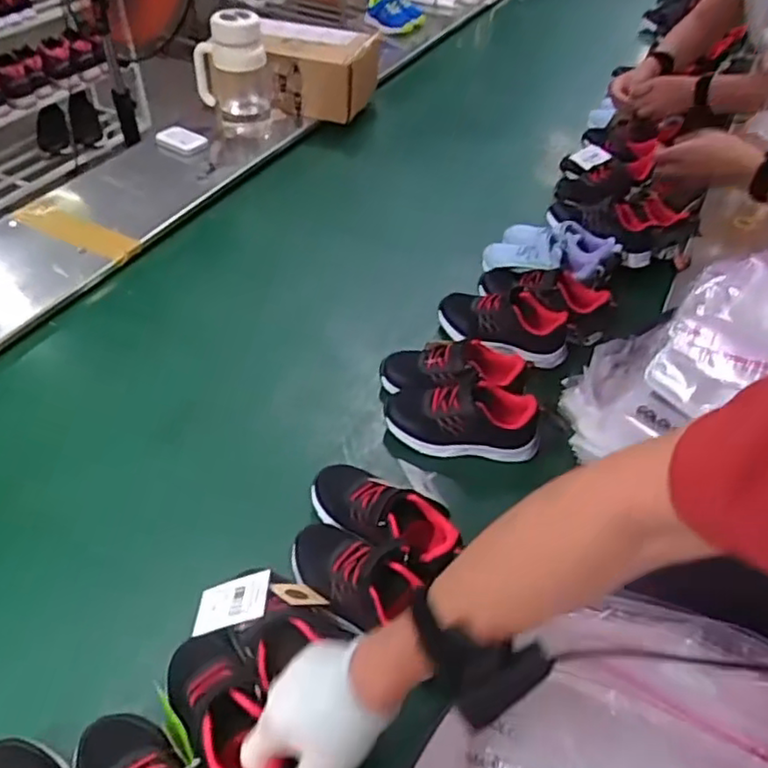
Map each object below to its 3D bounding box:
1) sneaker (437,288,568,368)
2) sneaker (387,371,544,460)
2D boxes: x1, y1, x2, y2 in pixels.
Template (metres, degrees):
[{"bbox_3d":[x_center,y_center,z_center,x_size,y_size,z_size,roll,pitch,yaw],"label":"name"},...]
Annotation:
[{"bbox_3d":[0.167,-0.088,0.942,0.189,0.068,0.090,11,46,8],"label":"sneaker"},{"bbox_3d":[0.096,0.039,0.812,0.183,0.065,0.082,3,46,0],"label":"sneaker"}]

